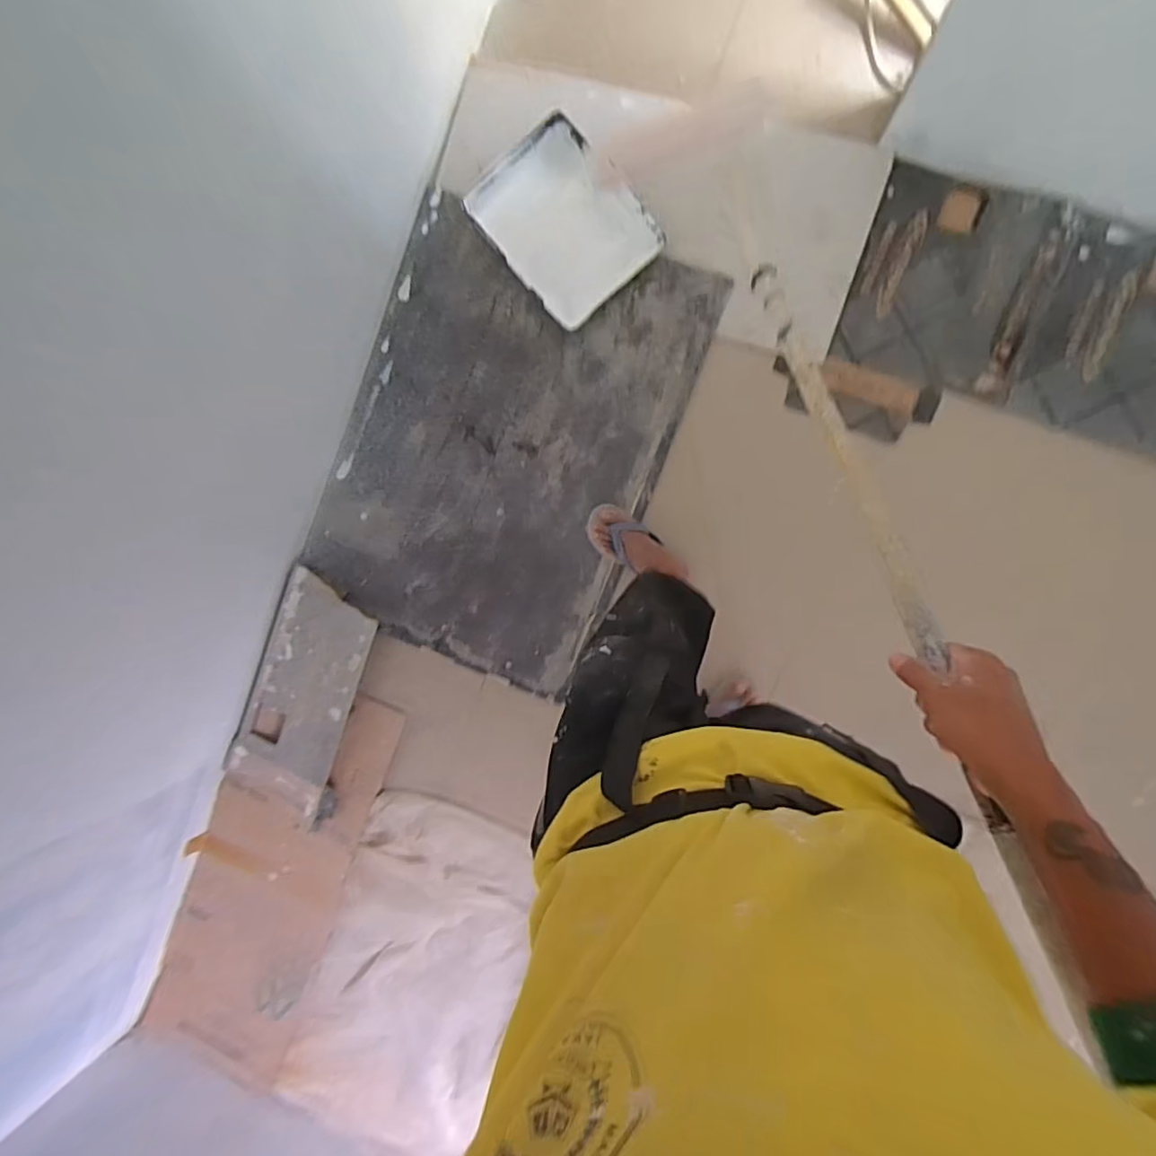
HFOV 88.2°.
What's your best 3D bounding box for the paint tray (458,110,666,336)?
[{"bbox_3d":[-0.030,-0.751,1.269,0.287,0.077,0.352,-43,87,6],"label":"paint tray"}]

